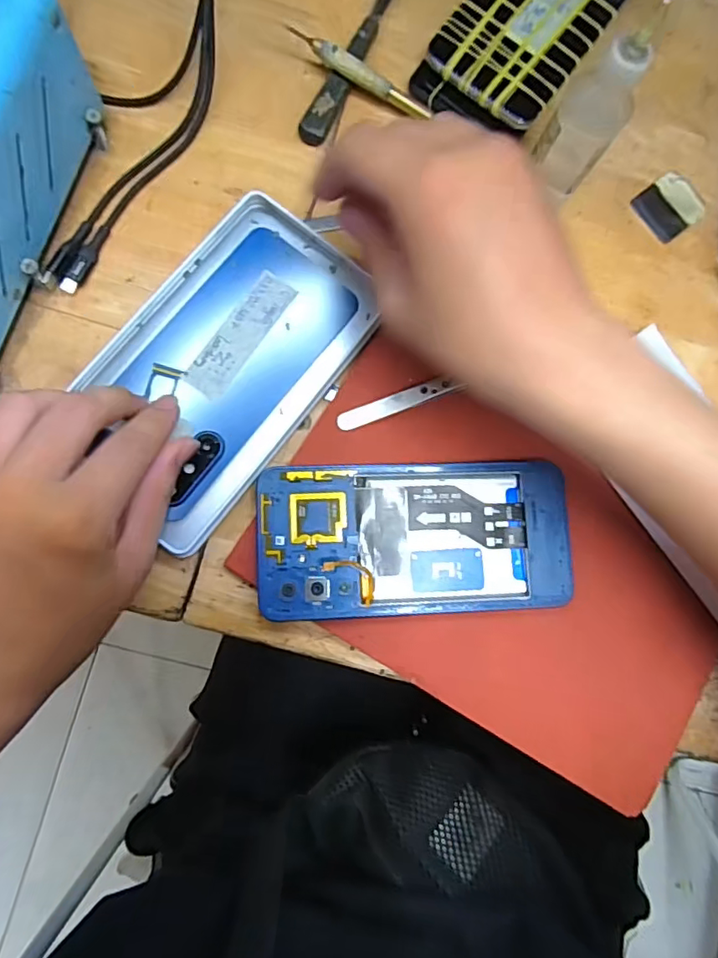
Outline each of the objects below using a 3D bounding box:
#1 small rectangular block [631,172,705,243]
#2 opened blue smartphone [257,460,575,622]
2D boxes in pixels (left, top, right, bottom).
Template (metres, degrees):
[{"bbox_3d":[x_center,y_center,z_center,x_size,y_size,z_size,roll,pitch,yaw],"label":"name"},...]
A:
[{"bbox_3d":[0.192,-0.168,0.339,0.040,0.004,0.034,-39,88,-9],"label":"small rectangular block"},{"bbox_3d":[0.031,0.030,0.280,0.159,0.013,0.077,-1,83,-6],"label":"opened blue smartphone"}]

